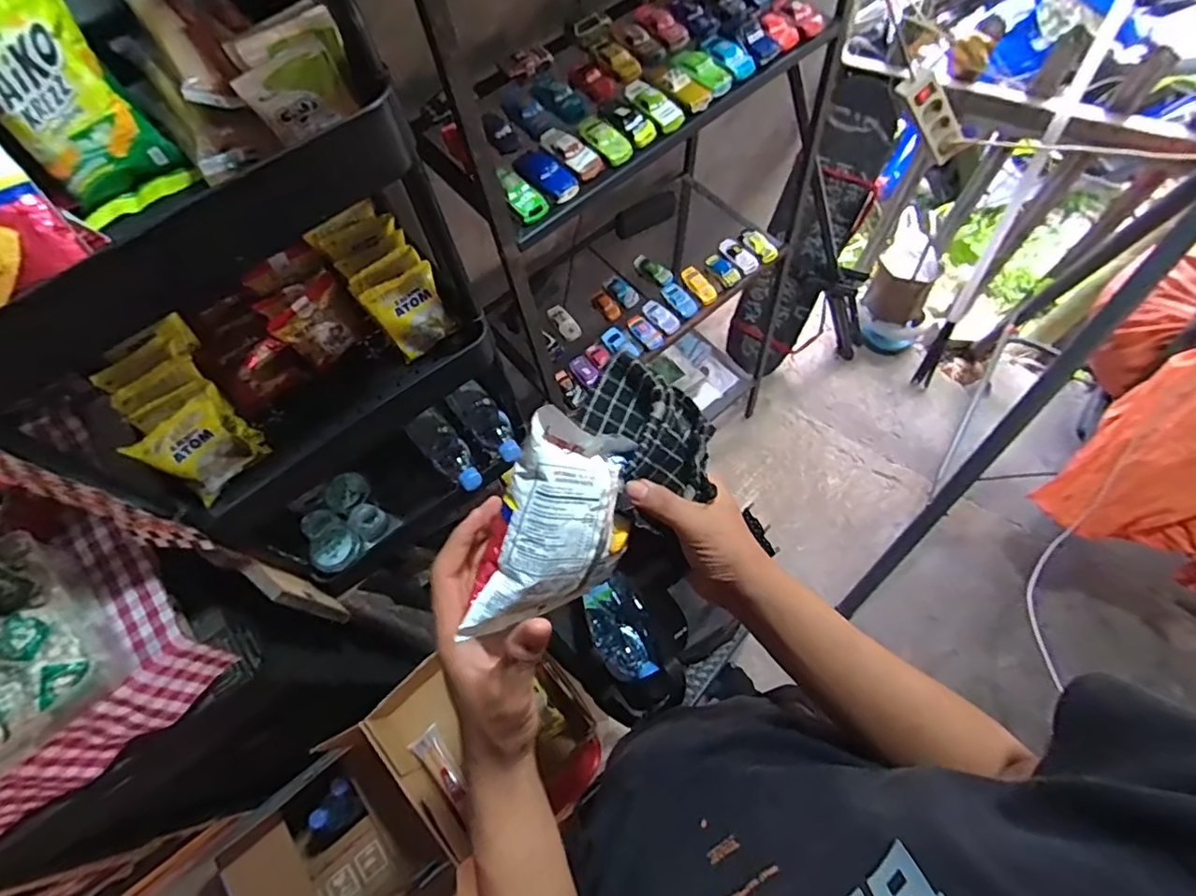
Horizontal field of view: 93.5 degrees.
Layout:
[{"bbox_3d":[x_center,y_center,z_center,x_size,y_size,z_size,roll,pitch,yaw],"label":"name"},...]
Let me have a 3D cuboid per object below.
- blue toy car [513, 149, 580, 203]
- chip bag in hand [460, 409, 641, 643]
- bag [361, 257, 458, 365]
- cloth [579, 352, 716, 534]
[{"bbox_3d":[-0.061,-0.316,0.649,0.042,0.018,0.083,-42,71,-15],"label":"blue toy car"},{"bbox_3d":[-0.025,0.048,0.339,0.063,0.097,0.144,29,71,14],"label":"chip bag in hand"},{"bbox_3d":[-0.231,-0.172,0.711,0.088,0.095,0.029,-35,30,-8],"label":"bag"},{"bbox_3d":[0.035,-0.008,0.396,0.081,0.042,0.113,-22,67,-7],"label":"cloth"}]

